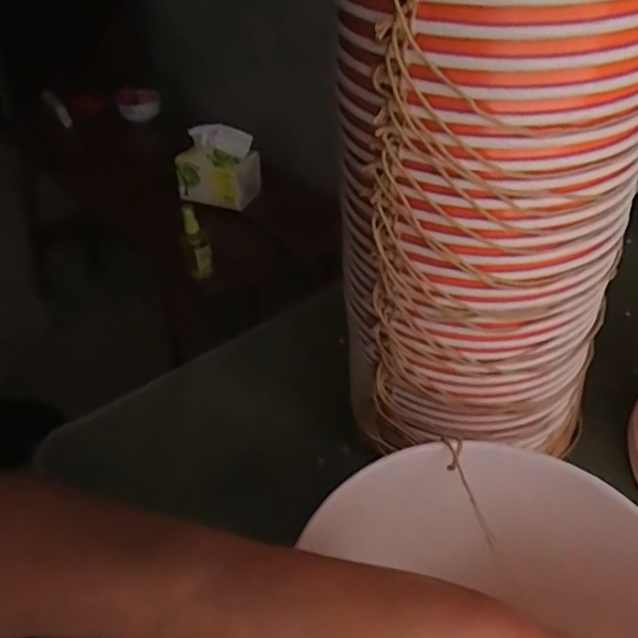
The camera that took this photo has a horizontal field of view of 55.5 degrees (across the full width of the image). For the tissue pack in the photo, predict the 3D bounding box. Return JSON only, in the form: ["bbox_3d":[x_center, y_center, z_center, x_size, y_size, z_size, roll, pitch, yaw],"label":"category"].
[{"bbox_3d":[-0.194,-0.277,1.145,0.131,0.134,0.086,15,45,21],"label":"tissue pack"}]

